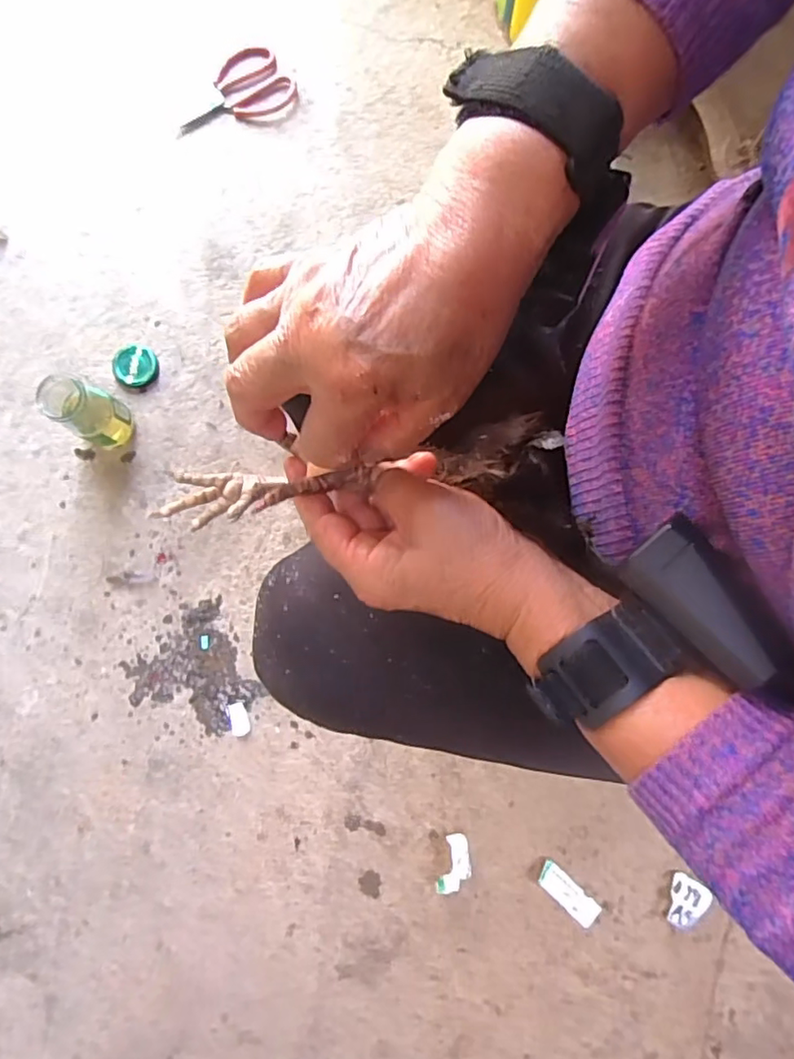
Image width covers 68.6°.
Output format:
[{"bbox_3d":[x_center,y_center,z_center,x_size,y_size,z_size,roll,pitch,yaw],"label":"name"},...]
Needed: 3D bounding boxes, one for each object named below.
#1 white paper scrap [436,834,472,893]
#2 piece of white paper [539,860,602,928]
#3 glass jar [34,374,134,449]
[{"bbox_3d":[0.070,0.396,0.688,0.035,0.022,0.068,12,83,-1],"label":"white paper scrap"},{"bbox_3d":[0.210,0.442,0.707,0.082,0.005,0.031,43,84,3],"label":"piece of white paper"},{"bbox_3d":[-0.363,-0.141,0.679,0.063,0.112,0.062,0,83,-2],"label":"glass jar"}]

